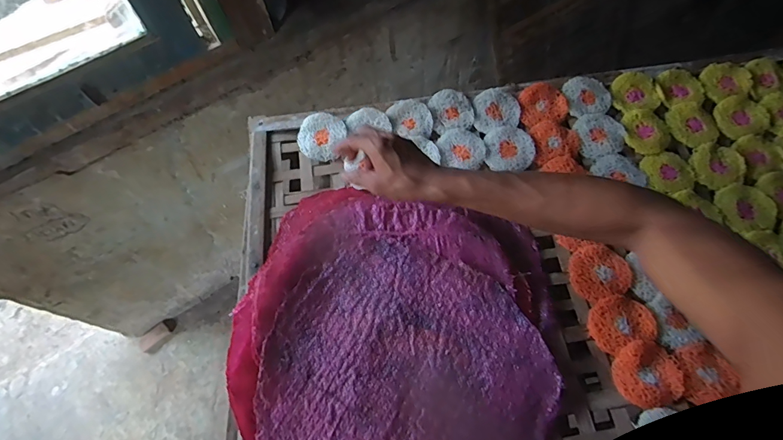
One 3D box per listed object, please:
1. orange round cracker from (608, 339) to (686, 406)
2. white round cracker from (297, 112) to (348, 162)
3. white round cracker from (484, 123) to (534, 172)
[{"bbox_3d":[0.313,0.189,0.499,0.076,0.014,0.073,-1,65,2],"label":"orange round cracker"},{"bbox_3d":[-0.114,-0.134,0.651,0.075,0.009,0.076,-1,81,5],"label":"white round cracker"},{"bbox_3d":[0.183,-0.113,0.631,0.072,0.008,0.076,-2,72,5],"label":"white round cracker"}]

